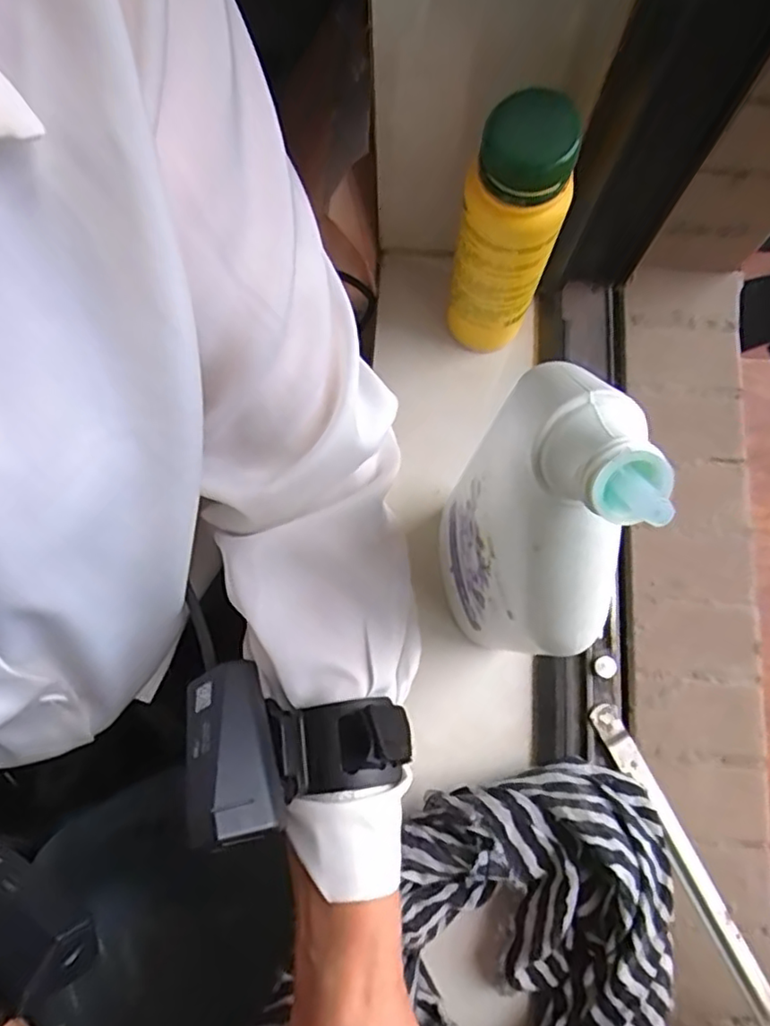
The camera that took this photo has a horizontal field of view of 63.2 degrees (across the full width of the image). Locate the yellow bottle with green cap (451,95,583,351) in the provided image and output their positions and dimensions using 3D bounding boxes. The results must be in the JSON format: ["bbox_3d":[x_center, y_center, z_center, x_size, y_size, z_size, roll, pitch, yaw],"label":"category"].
[{"bbox_3d":[0.059,-0.136,0.321,0.038,0.153,0.042,-37,80,-6],"label":"yellow bottle with green cap"}]

